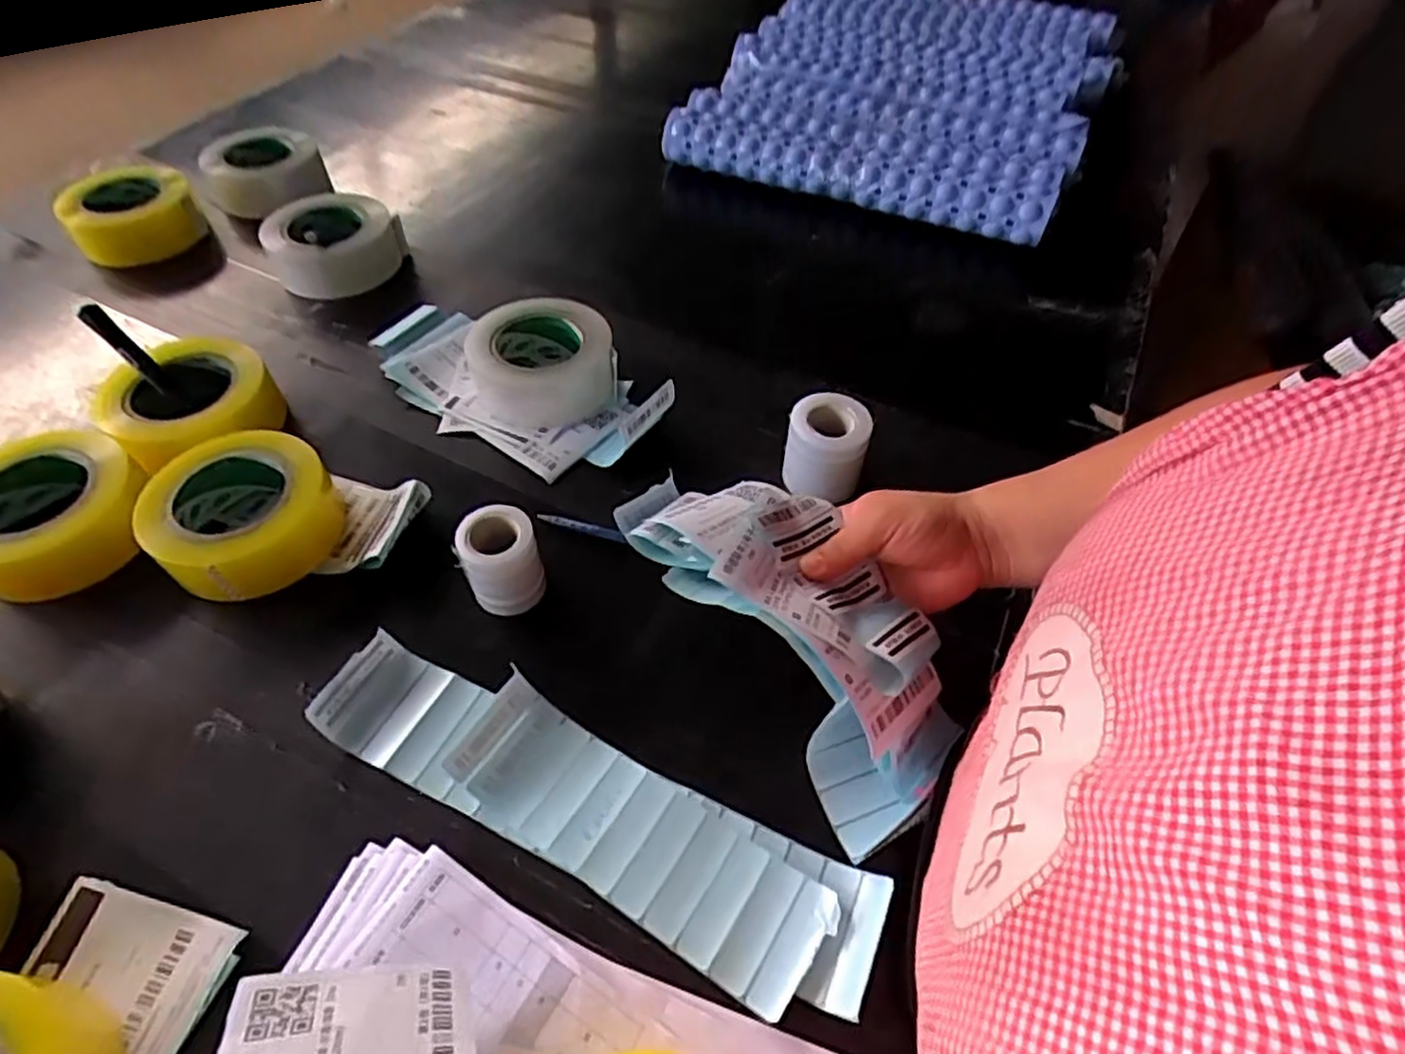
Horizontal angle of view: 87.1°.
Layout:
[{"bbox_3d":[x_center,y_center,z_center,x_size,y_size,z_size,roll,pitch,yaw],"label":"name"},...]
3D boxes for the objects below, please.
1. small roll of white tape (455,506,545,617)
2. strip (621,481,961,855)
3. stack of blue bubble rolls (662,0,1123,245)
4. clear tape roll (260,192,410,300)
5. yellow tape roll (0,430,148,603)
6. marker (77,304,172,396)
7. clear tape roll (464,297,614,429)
[{"bbox_3d":[-0.137,0.024,0.508,0.049,0.066,0.045,1,50,-1],"label":"small roll of white tape"},{"bbox_3d":[0.065,0.056,0.452,0.114,0.088,0.248,-33,83,-26],"label":"strip"},{"bbox_3d":[0.330,-0.648,1.050,0.447,0.056,0.790,22,53,16],"label":"stack of blue bubble rolls"},{"bbox_3d":[-0.379,-0.287,0.762,0.114,0.061,0.117,15,51,11],"label":"clear tape roll"},{"bbox_3d":[-0.474,-0.011,0.538,0.126,0.056,0.116,-26,55,-22],"label":"yellow tape roll"},{"bbox_3d":[-0.467,-0.144,0.599,0.091,0.018,0.015,47,57,-7],"label":"marker"},{"bbox_3d":[-0.139,-0.143,0.648,0.119,0.063,0.115,1,50,-1],"label":"clear tape roll"}]

